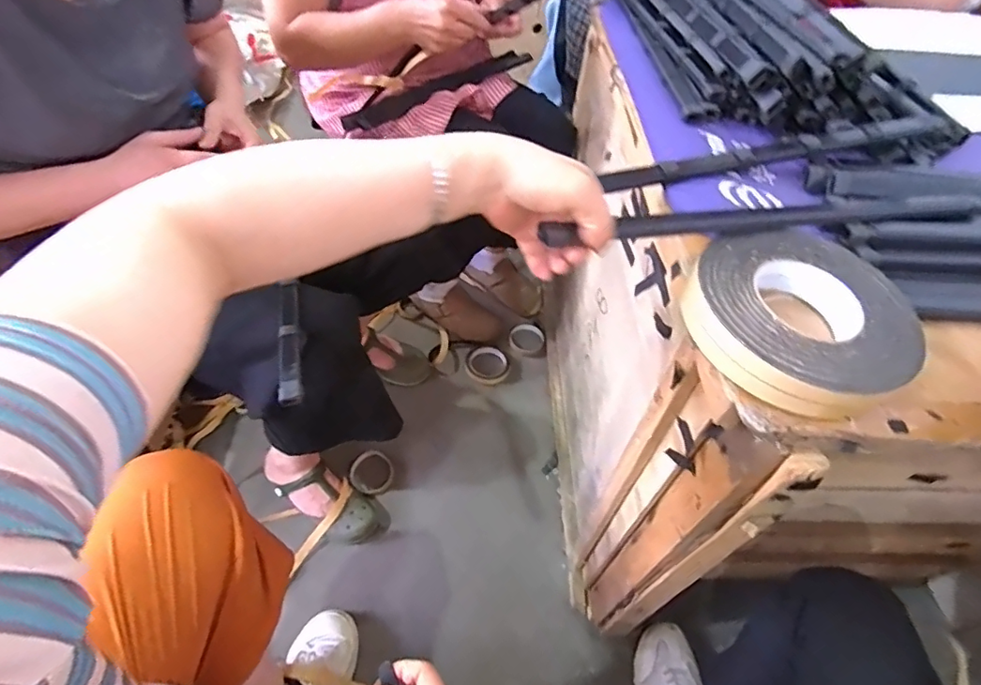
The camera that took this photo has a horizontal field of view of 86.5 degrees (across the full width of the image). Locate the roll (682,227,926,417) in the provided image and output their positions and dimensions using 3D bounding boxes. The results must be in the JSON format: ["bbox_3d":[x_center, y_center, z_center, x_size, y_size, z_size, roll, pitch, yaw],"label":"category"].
[{"bbox_3d":[0.229,-0.023,0.386,0.155,0.027,0.172,28,54,17],"label":"roll"}]

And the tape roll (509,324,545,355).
[{"bbox_3d":[0.078,-0.008,1.195,0.078,0.027,0.078,2,51,-3],"label":"tape roll"}]

